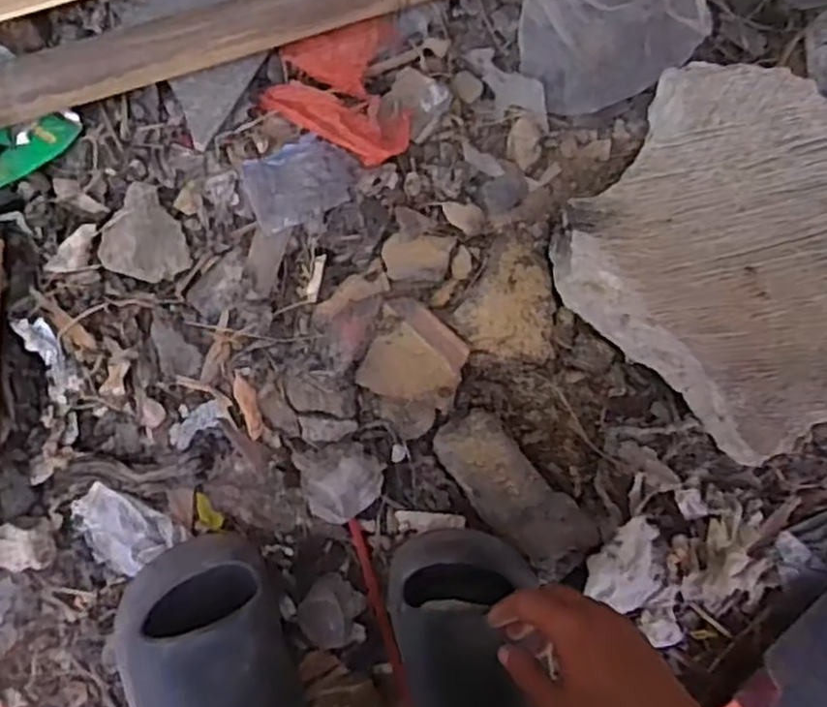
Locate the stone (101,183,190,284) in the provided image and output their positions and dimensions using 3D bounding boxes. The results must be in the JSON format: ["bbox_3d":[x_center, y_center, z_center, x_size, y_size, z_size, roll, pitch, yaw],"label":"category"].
[{"bbox_3d":[-0.217,-0.090,0.614,0.063,0.018,0.075,-32,98,-6],"label":"stone"}]

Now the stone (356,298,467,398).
[{"bbox_3d":[0.002,0.002,0.633,0.075,0.022,0.076,22,90,-10],"label":"stone"}]

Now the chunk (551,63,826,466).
[{"bbox_3d":[0.276,-0.068,0.636,0.300,0.080,0.235,43,86,-9],"label":"chunk"}]

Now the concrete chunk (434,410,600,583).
[{"bbox_3d":[0.081,0.114,0.630,0.062,0.025,0.148,-41,85,-5],"label":"concrete chunk"}]

